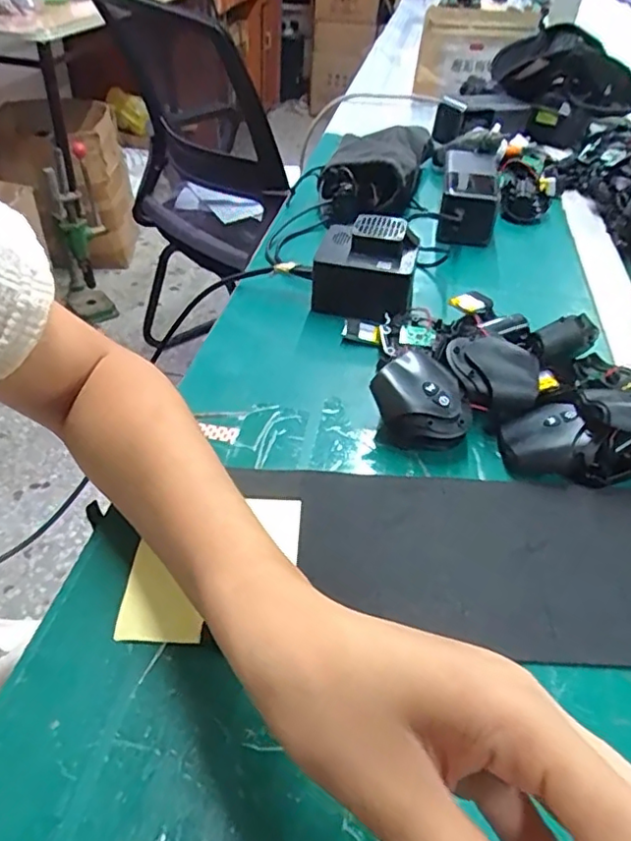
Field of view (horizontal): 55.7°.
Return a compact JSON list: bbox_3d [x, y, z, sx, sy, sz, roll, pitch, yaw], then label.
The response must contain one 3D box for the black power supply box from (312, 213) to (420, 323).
[{"bbox_3d":[0.040,-0.122,0.487,0.078,0.061,0.073,10,41,7],"label":"black power supply box"}]

